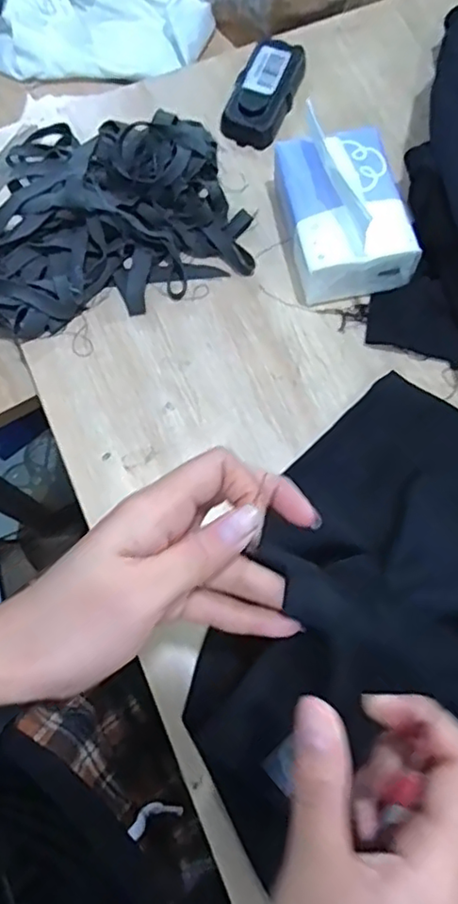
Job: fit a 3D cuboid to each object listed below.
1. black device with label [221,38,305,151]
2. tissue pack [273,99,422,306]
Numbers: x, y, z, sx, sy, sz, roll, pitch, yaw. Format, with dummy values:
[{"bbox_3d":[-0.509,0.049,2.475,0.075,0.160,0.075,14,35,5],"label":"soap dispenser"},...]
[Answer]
[{"bbox_3d":[0.031,-0.323,0.540,0.048,0.030,0.108,20,74,5],"label":"black device with label"},{"bbox_3d":[0.089,-0.195,0.479,0.091,0.066,0.122,-8,74,-4],"label":"tissue pack"}]

